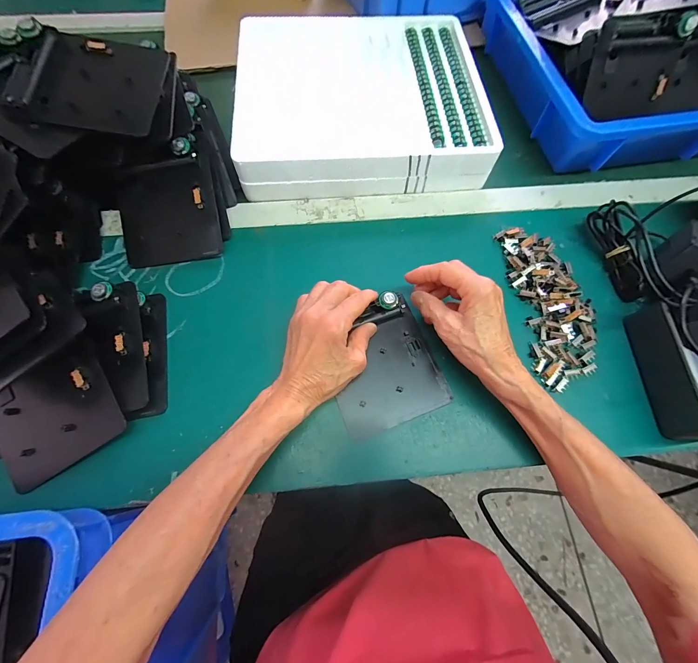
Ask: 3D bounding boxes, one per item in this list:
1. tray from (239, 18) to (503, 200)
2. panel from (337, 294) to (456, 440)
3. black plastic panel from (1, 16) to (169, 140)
[{"bbox_3d":[0.012,-0.326,0.443,0.312,0.062,0.301,-5,69,-3],"label":"tray"},{"bbox_3d":[0.034,0.030,0.320,0.108,0.024,0.123,-19,69,-9],"label":"panel"},{"bbox_3d":[-0.253,-0.251,0.313,0.118,0.015,0.114,4,74,-11],"label":"black plastic panel"}]

